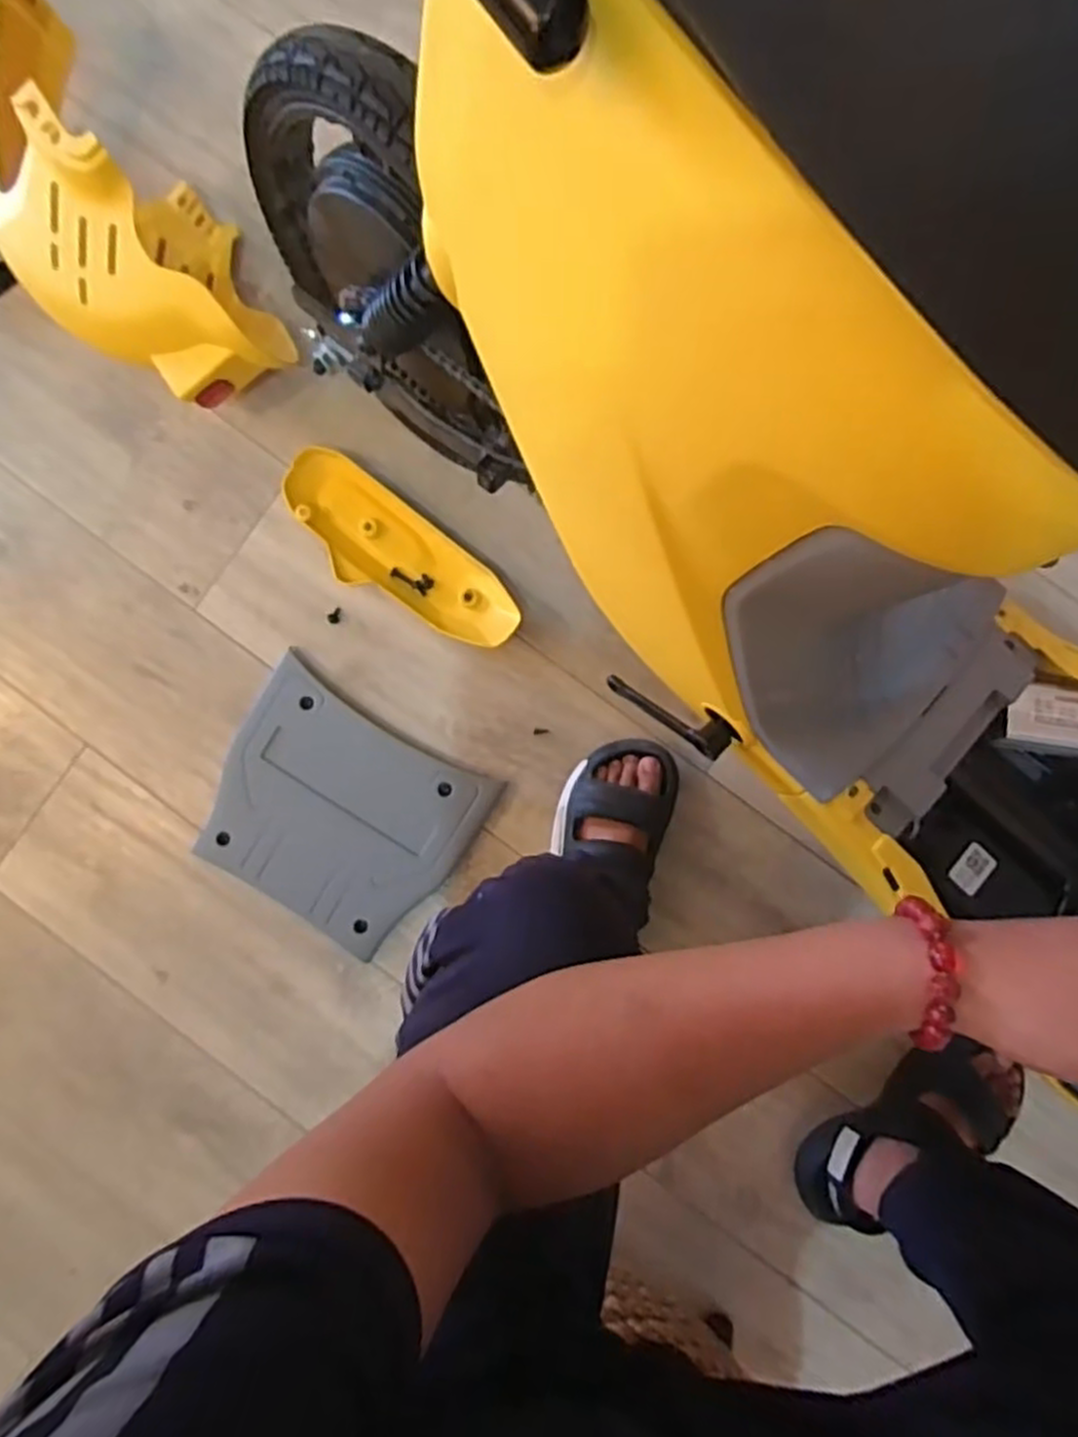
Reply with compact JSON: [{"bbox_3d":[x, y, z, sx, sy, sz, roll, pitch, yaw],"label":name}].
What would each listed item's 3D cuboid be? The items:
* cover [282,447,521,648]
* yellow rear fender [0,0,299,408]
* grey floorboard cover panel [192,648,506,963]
[{"bbox_3d":[-0.158,-0.179,0.865,0.301,0.045,0.103,39,91,1],"label":"cover"},{"bbox_3d":[-0.464,-0.525,0.809,0.212,0.191,0.449,-41,89,1],"label":"yellow rear fender"},{"bbox_3d":[-0.226,0.111,0.872,0.281,0.030,0.242,32,91,1],"label":"grey floorboard cover panel"}]

